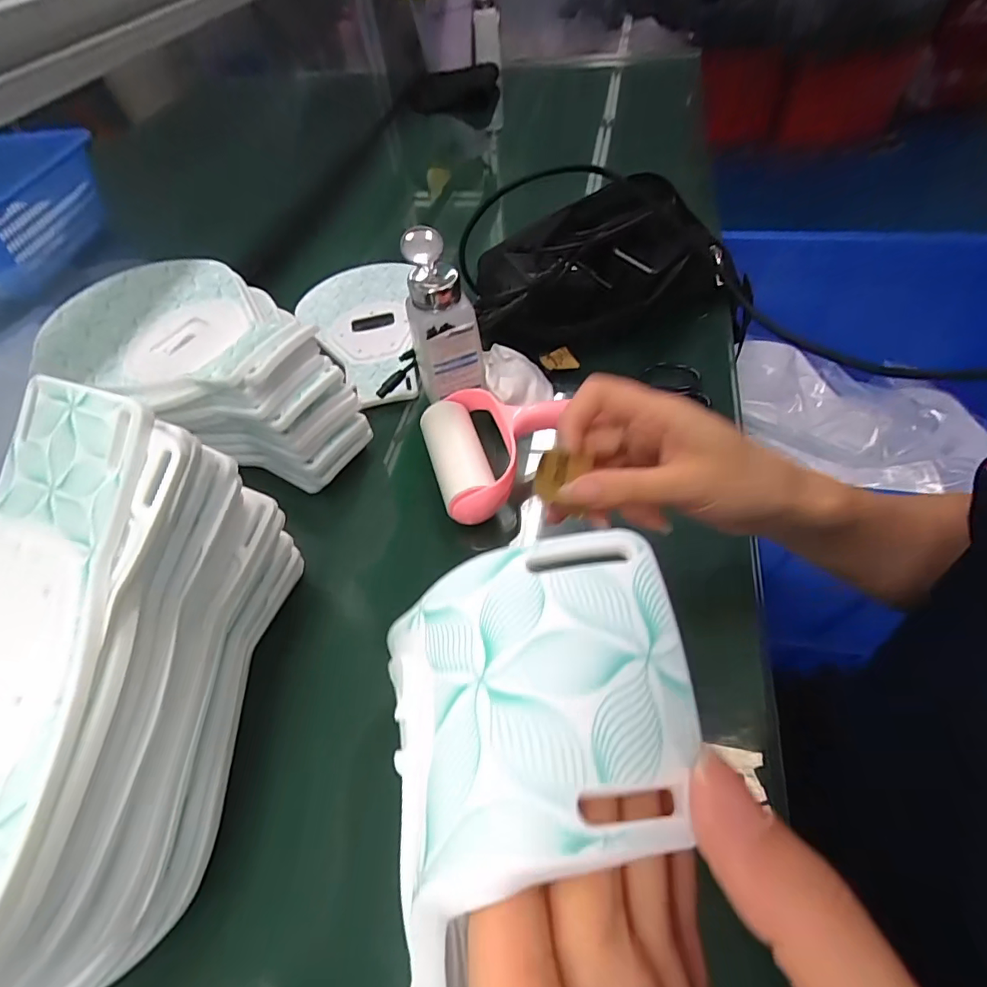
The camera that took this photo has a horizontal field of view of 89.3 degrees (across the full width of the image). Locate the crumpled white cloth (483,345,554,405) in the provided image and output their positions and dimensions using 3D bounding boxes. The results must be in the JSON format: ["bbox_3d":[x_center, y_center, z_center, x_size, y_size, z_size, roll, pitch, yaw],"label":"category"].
[{"bbox_3d":[0.022,-0.113,0.470,0.060,0.023,0.091,-7,53,1],"label":"crumpled white cloth"}]

